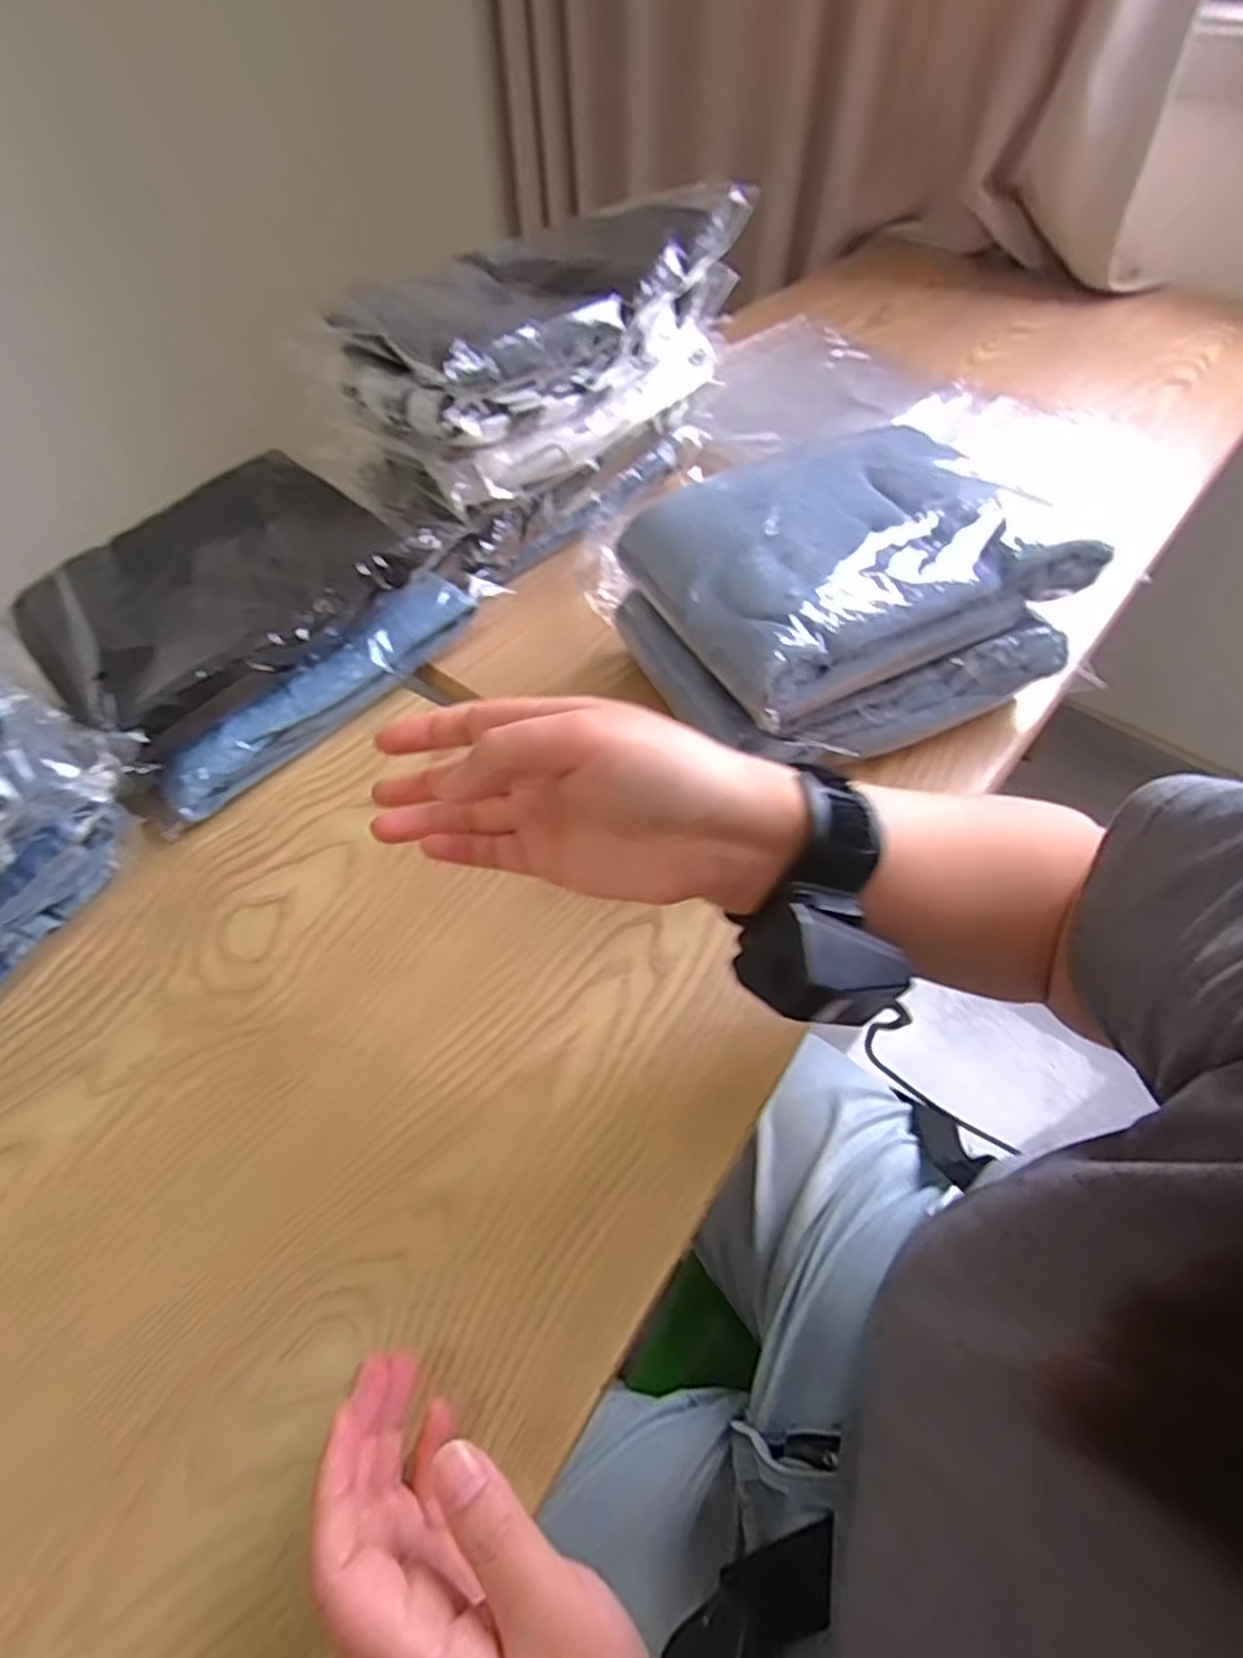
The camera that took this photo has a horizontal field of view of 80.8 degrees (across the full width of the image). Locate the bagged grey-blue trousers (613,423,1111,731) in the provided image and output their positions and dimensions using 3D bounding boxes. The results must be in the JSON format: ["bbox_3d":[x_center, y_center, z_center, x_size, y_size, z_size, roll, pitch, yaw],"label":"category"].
[{"bbox_3d":[0.141,-0.171,0.450,0.249,0.057,0.182,-25,57,-18],"label":"bagged grey-blue trousers"}]

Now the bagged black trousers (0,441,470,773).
[{"bbox_3d":[-0.252,-0.159,0.483,0.242,0.062,0.162,-38,62,-25],"label":"bagged black trousers"}]

